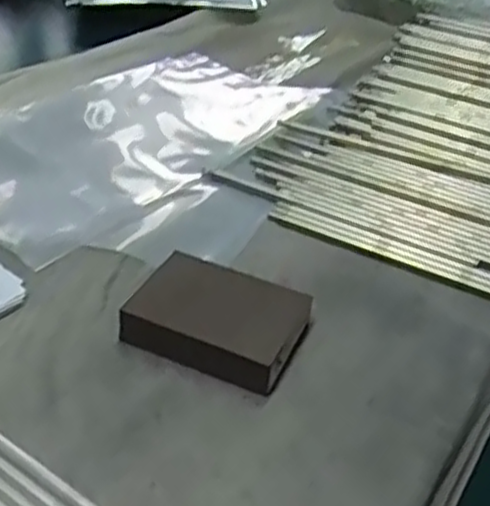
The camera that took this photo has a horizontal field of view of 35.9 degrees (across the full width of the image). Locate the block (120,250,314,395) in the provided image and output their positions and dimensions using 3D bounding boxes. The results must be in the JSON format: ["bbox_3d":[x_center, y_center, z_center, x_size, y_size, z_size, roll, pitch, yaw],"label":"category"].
[{"bbox_3d":[-0.015,0.038,0.456,0.097,0.029,0.073,19,38,17],"label":"block"}]

